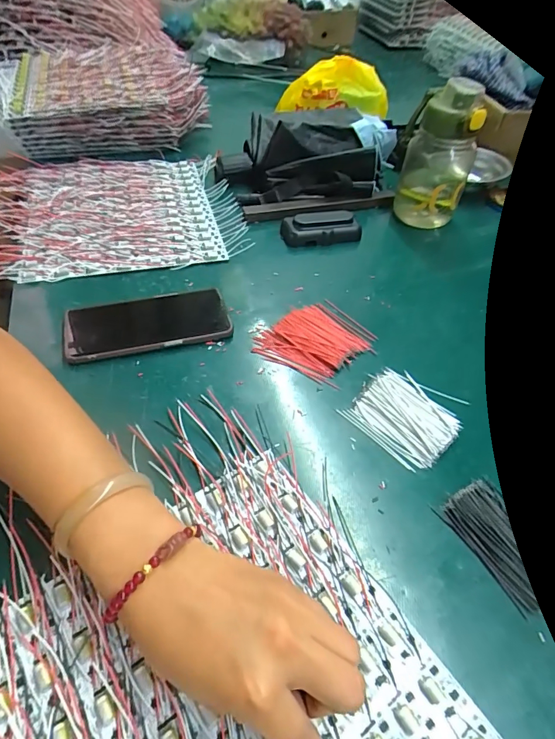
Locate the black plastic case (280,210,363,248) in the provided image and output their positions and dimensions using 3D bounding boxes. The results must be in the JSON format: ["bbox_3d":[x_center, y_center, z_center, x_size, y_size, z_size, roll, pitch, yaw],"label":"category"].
[{"bbox_3d":[0.060,-0.191,0.563,0.104,0.035,0.041,-1,50,-7],"label":"black plastic case"}]

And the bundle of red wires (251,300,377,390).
[{"bbox_3d":[0.041,-0.032,0.436,0.096,0.010,0.107,36,56,22],"label":"bundle of red wires"}]

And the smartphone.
[{"bbox_3d":[-0.136,-0.052,0.435,0.162,0.014,0.079,-10,52,-14],"label":"smartphone"}]

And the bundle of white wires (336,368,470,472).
[{"bbox_3d":[0.120,0.038,0.379,0.088,0.010,0.093,38,57,23],"label":"bundle of white wires"}]

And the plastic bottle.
[{"bbox_3d":[0.217,-0.281,0.551,0.088,0.171,0.094,16,50,9],"label":"plastic bottle"}]

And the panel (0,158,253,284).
[{"bbox_3d":[-0.238,-0.226,0.577,0.345,0.019,0.294,-11,52,-14],"label":"panel"}]

